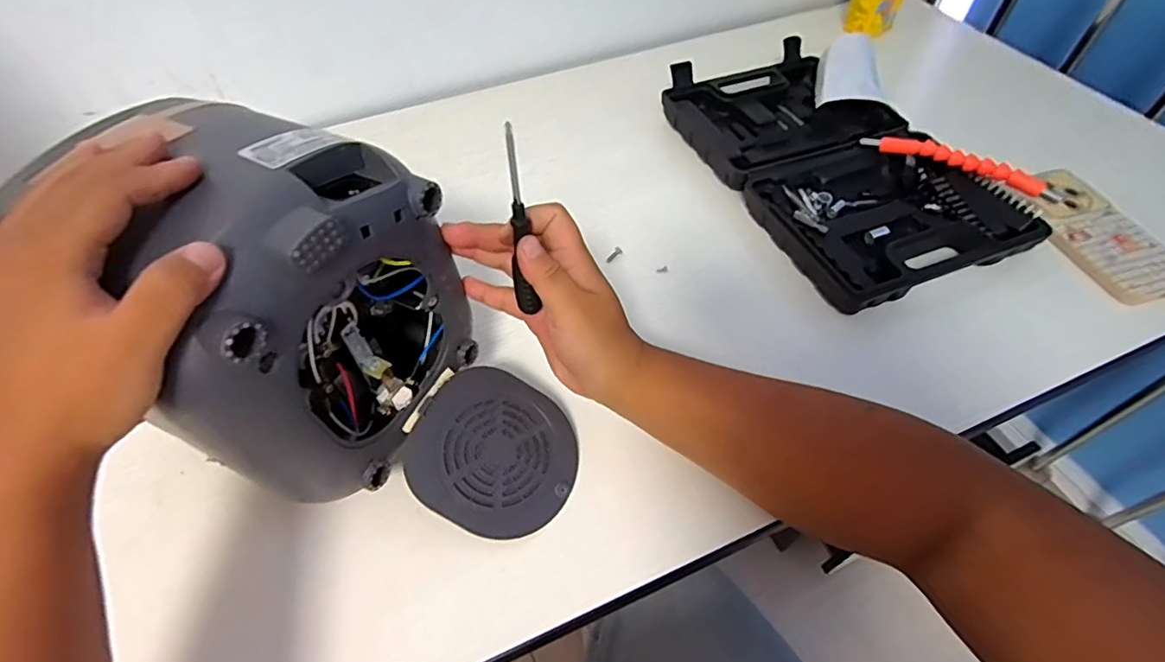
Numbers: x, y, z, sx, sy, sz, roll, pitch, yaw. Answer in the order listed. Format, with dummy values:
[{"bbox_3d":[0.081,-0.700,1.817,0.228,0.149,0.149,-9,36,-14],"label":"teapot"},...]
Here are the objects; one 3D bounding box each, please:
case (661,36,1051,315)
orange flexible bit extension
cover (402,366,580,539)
[{"bbox_3d":[0.240,-0.176,0.560,0.220,0.041,0.358,-18,55,-14],"label":"case"},{"bbox_3d":[0.344,-0.153,0.507,0.167,0.028,0.017,32,59,22],"label":"orange flexible bit extension"},{"bbox_3d":[-0.054,0.081,0.369,0.104,0.004,0.098,30,61,-6],"label":"cover"}]

